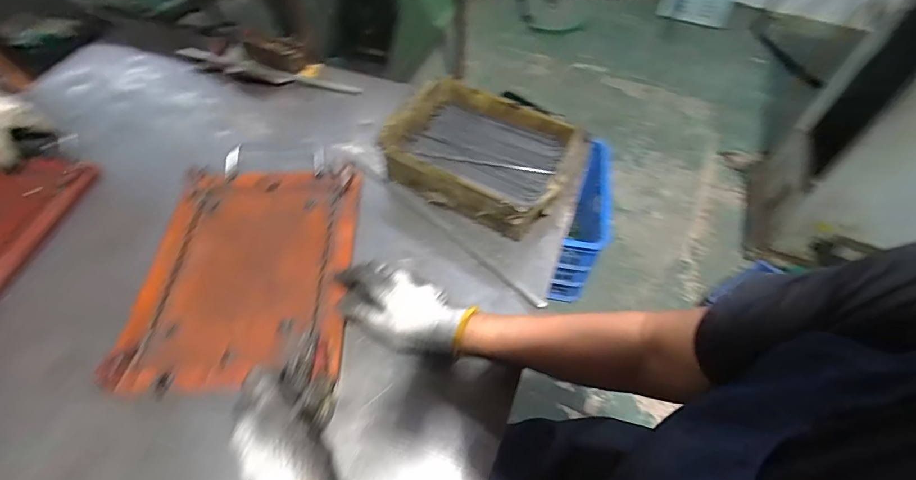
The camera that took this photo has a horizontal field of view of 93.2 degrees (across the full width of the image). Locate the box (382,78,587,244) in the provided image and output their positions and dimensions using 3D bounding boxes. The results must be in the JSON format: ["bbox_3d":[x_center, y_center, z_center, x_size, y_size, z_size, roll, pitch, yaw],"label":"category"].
[{"bbox_3d":[0.031,-0.122,0.618,0.259,0.078,0.178,28,59,14],"label":"box"}]

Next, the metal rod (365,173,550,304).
[{"bbox_3d":[-0.013,-0.013,0.582,0.320,0.008,0.011,39,63,20],"label":"metal rod"}]

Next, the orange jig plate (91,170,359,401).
[{"bbox_3d":[-0.261,0.031,0.539,0.248,0.030,0.297,0,57,-4],"label":"orange jig plate"}]

